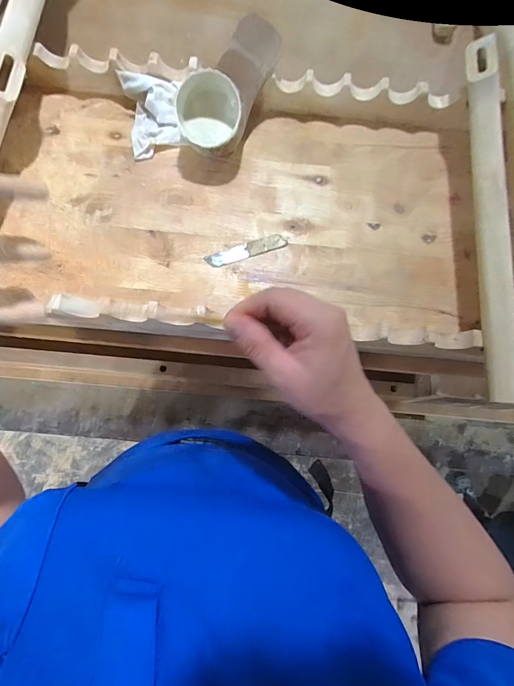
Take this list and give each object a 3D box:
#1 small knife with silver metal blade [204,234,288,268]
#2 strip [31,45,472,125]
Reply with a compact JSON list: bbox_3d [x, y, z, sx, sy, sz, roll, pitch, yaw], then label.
[{"bbox_3d":[-0.013,-0.116,0.441,0.102,0.004,0.022,-18,79,-6],"label":"small knife with silver metal blade"},{"bbox_3d":[-0.009,-0.329,0.468,0.554,0.057,0.024,6,77,-1],"label":"strip"}]

